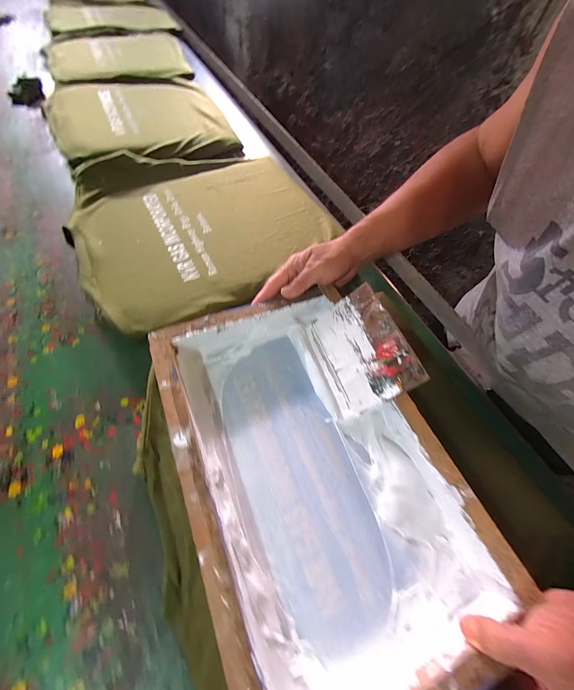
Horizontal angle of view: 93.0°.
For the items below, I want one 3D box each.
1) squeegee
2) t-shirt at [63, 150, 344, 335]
[{"bbox_3d":[0.091,0.006,0.351,0.111,0.007,0.142,-34,63,27],"label":"squeegee"},{"bbox_3d":[-0.166,-0.257,0.536,0.460,0.037,0.464,-21,64,-15],"label":"t-shirt"}]

